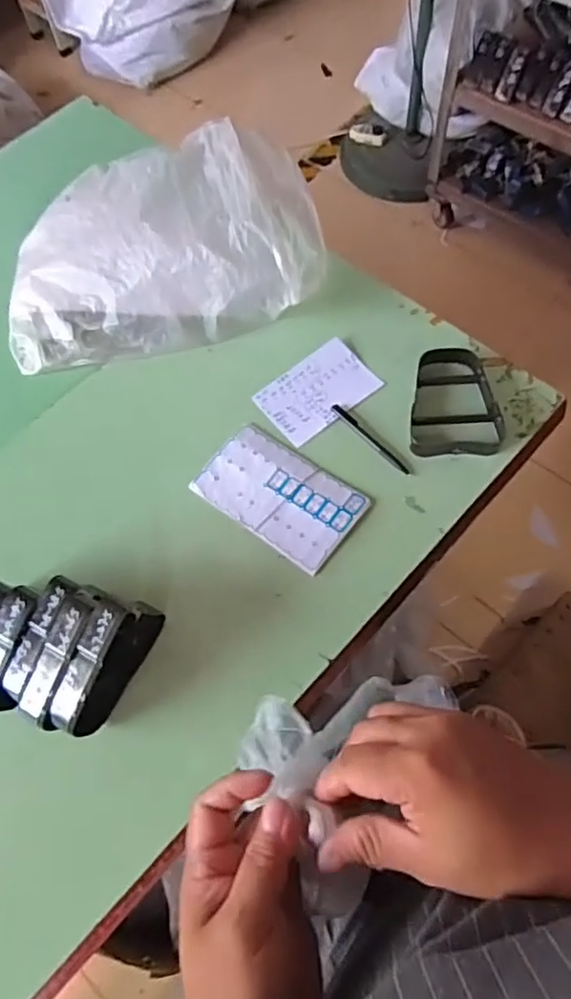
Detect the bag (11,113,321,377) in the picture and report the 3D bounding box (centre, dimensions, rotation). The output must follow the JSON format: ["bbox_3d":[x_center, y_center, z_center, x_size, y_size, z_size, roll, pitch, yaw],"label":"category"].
[{"bbox_3d":[-0.184,-0.380,0.907,0.463,0.163,0.284,-8,65,0],"label":"bag"}]

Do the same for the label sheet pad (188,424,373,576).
[{"bbox_3d":[-0.007,-0.008,0.808,0.204,0.011,0.128,35,72,18],"label":"label sheet pad"}]

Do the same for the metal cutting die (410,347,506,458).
[{"bbox_3d":[0.229,-0.131,0.840,0.124,0.039,0.159,1,65,4],"label":"metal cutting die"}]

